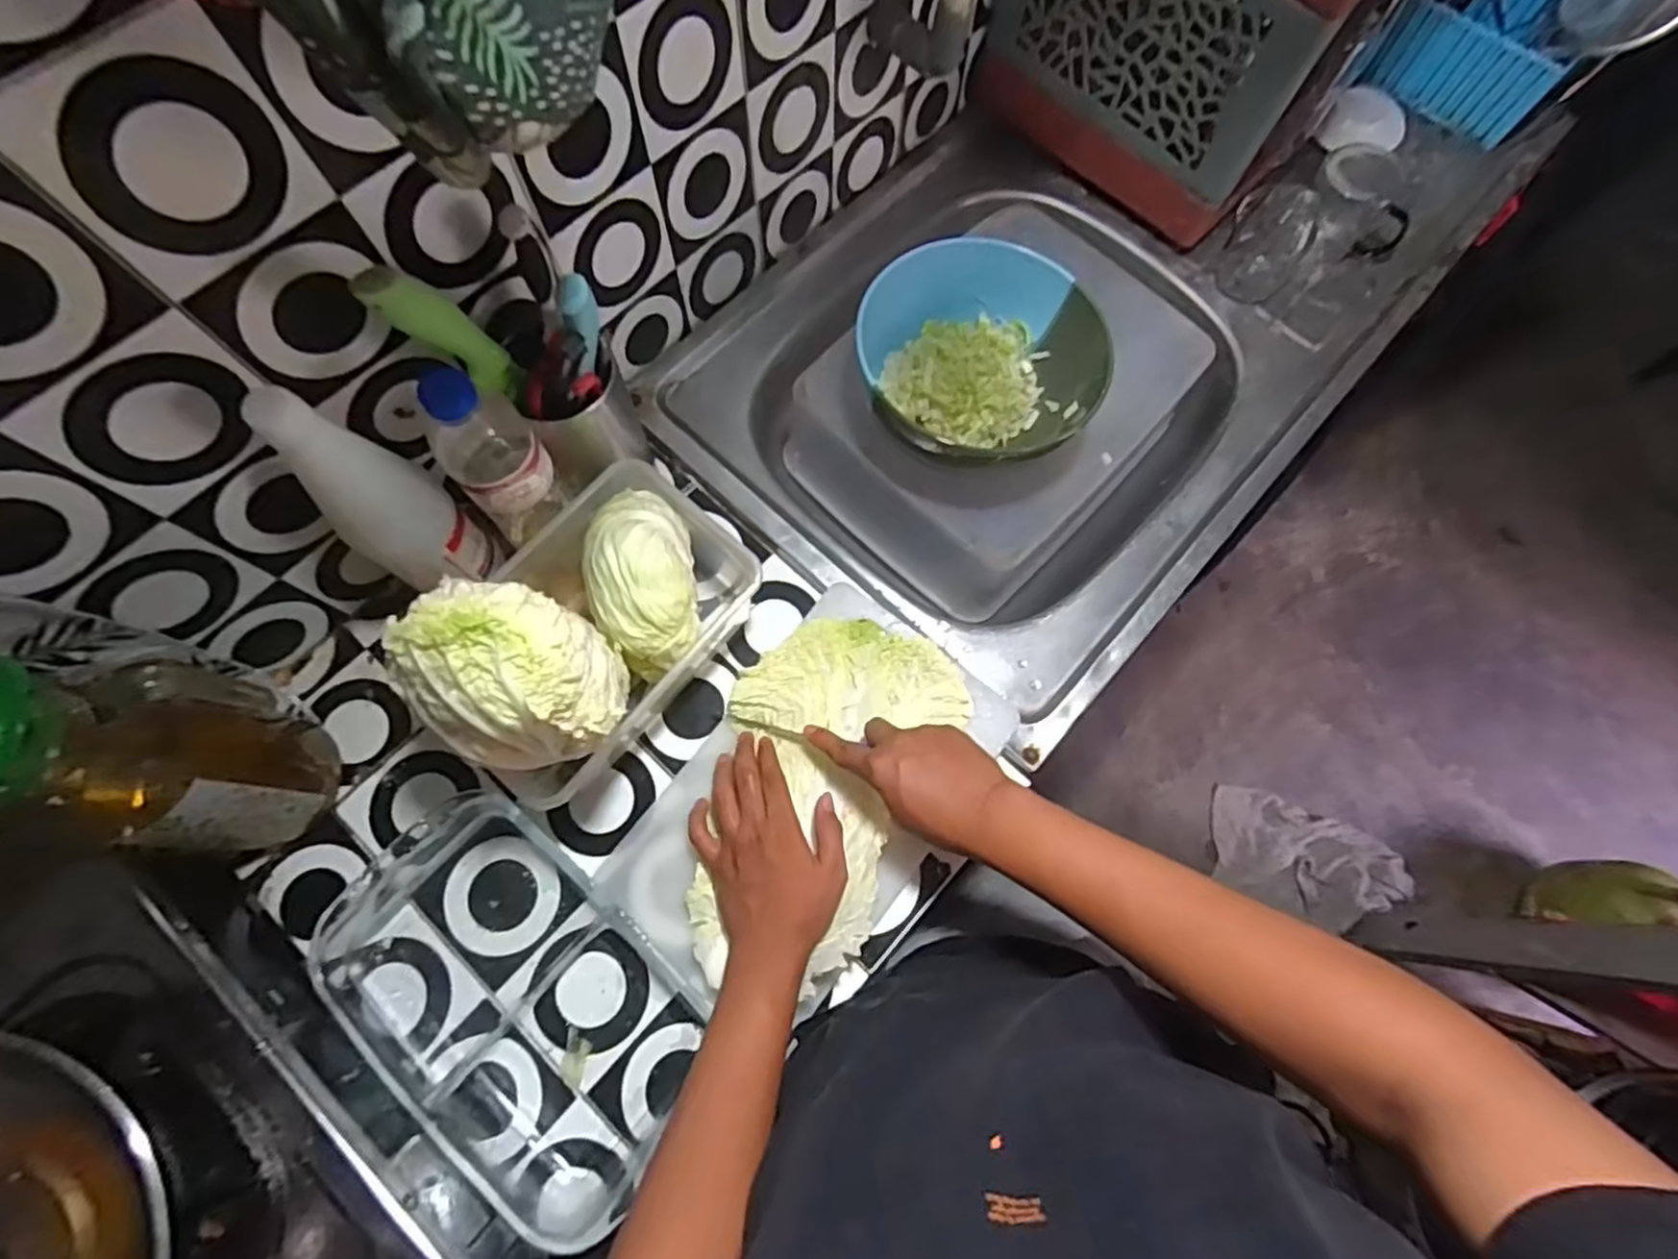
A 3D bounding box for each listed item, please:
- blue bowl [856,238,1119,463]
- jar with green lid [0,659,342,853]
[{"bbox_3d":[0.114,-0.219,0.609,0.194,0.081,0.182,1,73,-2],"label":"blue bowl"},{"bbox_3d":[-0.425,0.077,0.461,0.087,0.243,0.105,15,73,2],"label":"jar with green lid"}]

